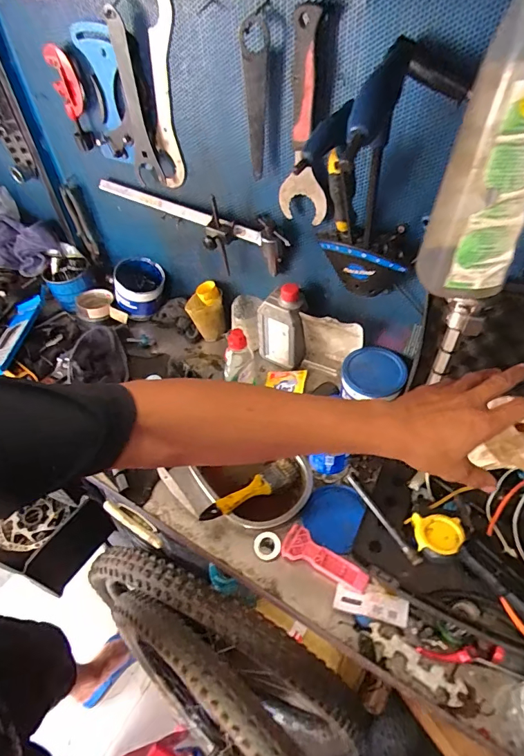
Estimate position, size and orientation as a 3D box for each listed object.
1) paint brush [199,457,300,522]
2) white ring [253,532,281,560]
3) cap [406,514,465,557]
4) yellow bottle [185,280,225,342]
[{"bbox_3d":[-0.021,0.170,0.651,0.167,0.040,0.047,-25,51,-17],"label":"paint brush"},{"bbox_3d":[0.008,0.240,0.606,0.038,0.013,0.035,-2,48,2],"label":"white ring"},{"bbox_3d":[0.219,0.196,0.535,0.063,0.010,0.051,5,44,15],"label":"cap"},{"bbox_3d":[-0.115,-0.134,0.873,0.072,0.104,0.064,-12,49,-7],"label":"yellow bottle"}]

